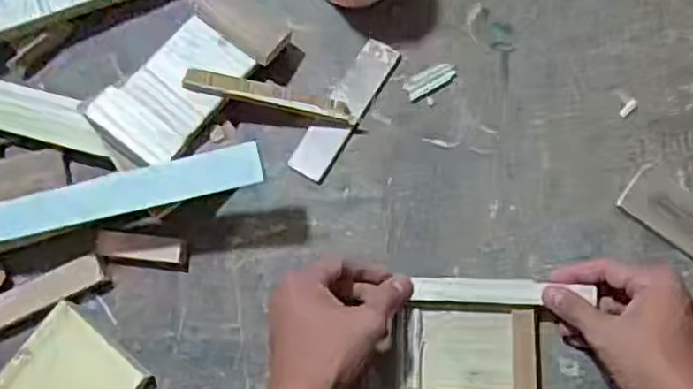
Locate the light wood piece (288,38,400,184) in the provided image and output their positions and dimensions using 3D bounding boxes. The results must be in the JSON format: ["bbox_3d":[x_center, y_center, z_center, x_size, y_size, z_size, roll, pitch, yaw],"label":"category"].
[{"bbox_3d":[-0.001,-0.071,0.596,0.034,0.007,0.130,32,86,9],"label":"light wood piece"}]

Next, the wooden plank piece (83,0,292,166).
[{"bbox_3d":[-0.126,-0.098,0.579,0.079,0.029,0.166,37,71,9],"label":"wooden plank piece"}]

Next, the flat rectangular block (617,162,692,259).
[{"bbox_3d":[0.263,0.016,0.553,0.086,0.004,0.046,40,87,9],"label":"flat rectangular block"}]

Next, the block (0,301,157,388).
[{"bbox_3d":[-0.223,0.157,0.572,0.102,0.018,0.092,39,87,9],"label":"block"}]

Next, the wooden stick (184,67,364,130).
[{"bbox_3d":[-0.061,-0.080,0.577,0.142,0.009,0.020,13,83,-6],"label":"wooden stick"}]

